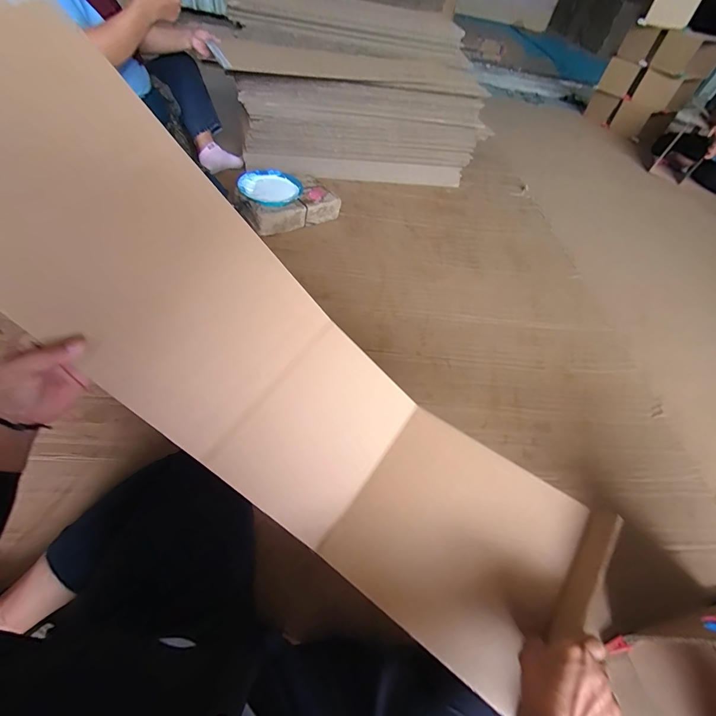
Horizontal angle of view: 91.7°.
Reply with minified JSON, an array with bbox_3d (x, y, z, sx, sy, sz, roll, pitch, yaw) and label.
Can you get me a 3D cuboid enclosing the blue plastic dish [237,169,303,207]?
[{"bbox_3d":[-0.308,-0.601,1.227,0.216,0.047,0.180,-14,58,-20],"label":"blue plastic dish"}]

